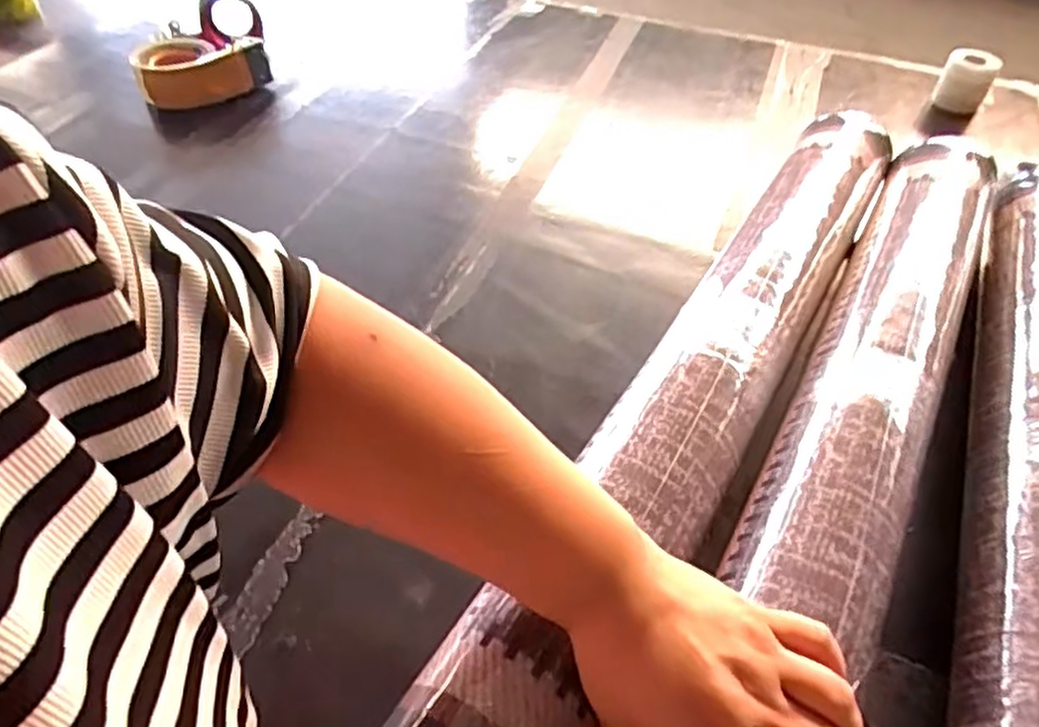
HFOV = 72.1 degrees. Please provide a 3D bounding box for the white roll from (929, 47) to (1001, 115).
[{"bbox_3d":[0.652,-0.417,1.042,0.070,0.078,0.074,24,51,18],"label":"white roll"}]

